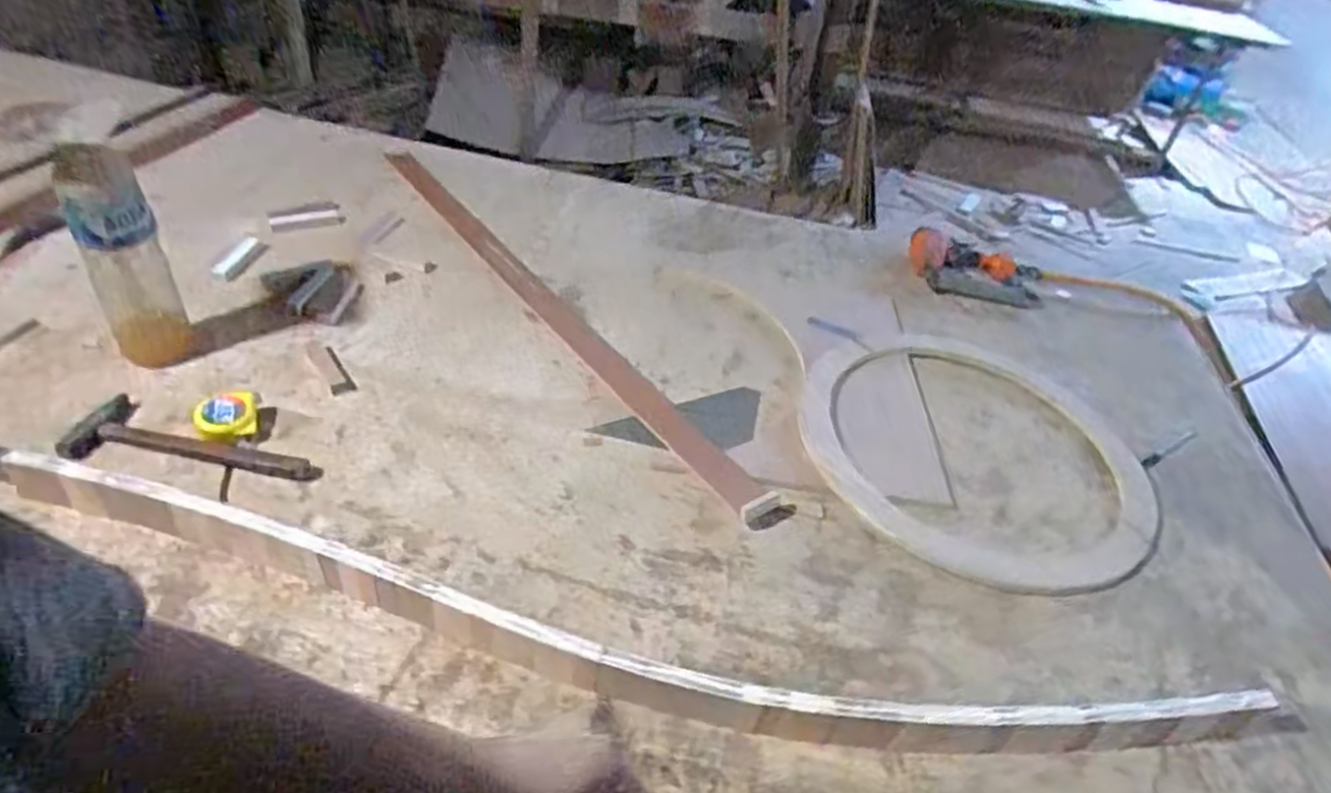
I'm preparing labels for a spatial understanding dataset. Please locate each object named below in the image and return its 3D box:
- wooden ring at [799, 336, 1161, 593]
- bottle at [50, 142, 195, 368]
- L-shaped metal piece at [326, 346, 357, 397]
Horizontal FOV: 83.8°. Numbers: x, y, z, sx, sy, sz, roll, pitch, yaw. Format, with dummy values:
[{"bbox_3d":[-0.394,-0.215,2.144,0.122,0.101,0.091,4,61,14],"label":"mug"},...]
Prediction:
[{"bbox_3d":[0.463,0.059,1.084,0.518,0.032,0.490,5,40,-4],"label":"wooden ring"},{"bbox_3d":[-0.680,-0.168,0.934,0.092,0.308,0.094,-23,50,-32],"label":"bottle"},{"bbox_3d":[-0.470,-0.037,1.048,0.032,0.008,0.122,-22,48,-29],"label":"L-shaped metal piece"}]

